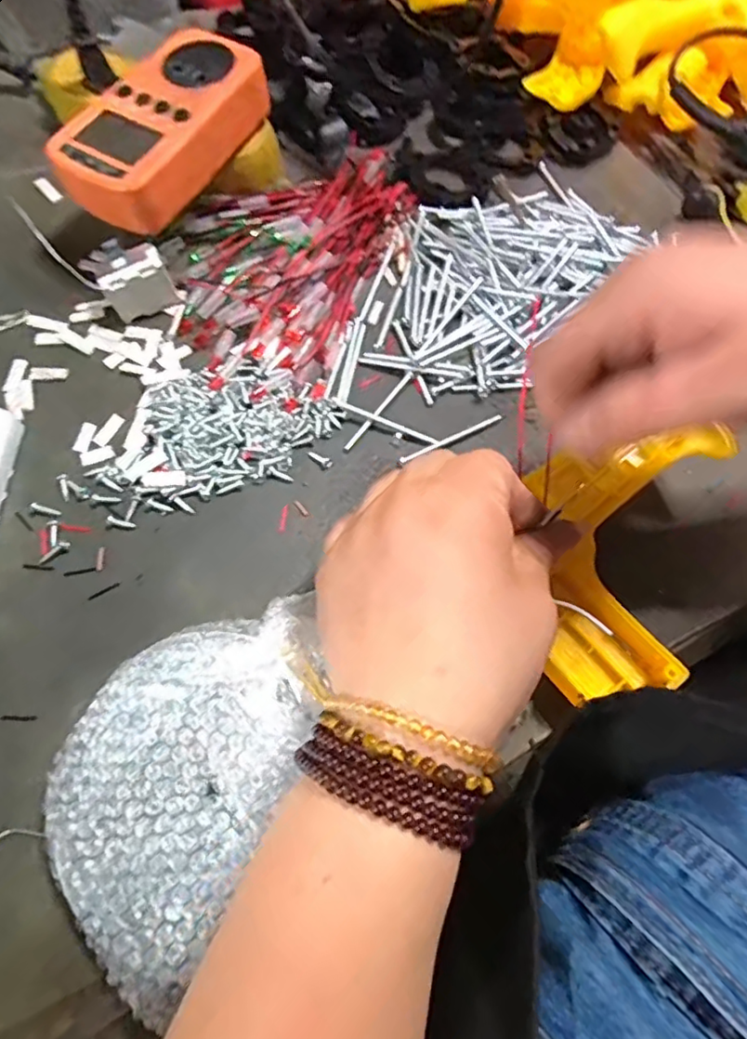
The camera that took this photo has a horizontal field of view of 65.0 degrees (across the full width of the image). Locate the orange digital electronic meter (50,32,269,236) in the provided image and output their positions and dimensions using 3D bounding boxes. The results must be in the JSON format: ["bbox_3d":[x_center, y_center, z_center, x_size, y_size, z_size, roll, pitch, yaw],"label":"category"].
[{"bbox_3d":[-0.114,-0.221,0.331,0.077,0.030,0.127,25,67,8],"label":"orange digital electronic meter"}]

